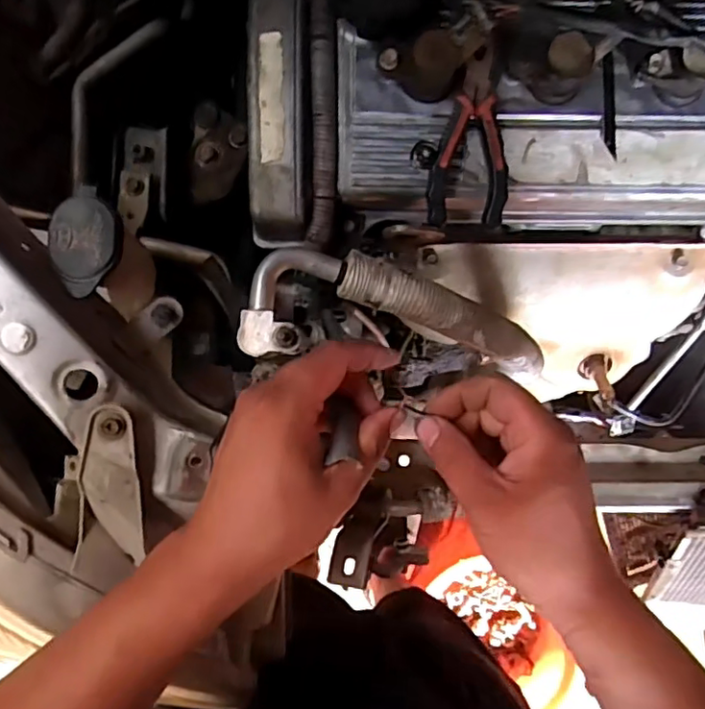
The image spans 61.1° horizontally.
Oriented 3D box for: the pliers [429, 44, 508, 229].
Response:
[{"bbox_3d":[0.083,-0.148,0.409,0.052,0.021,0.116,4,105,-2],"label":"pliers"}]

